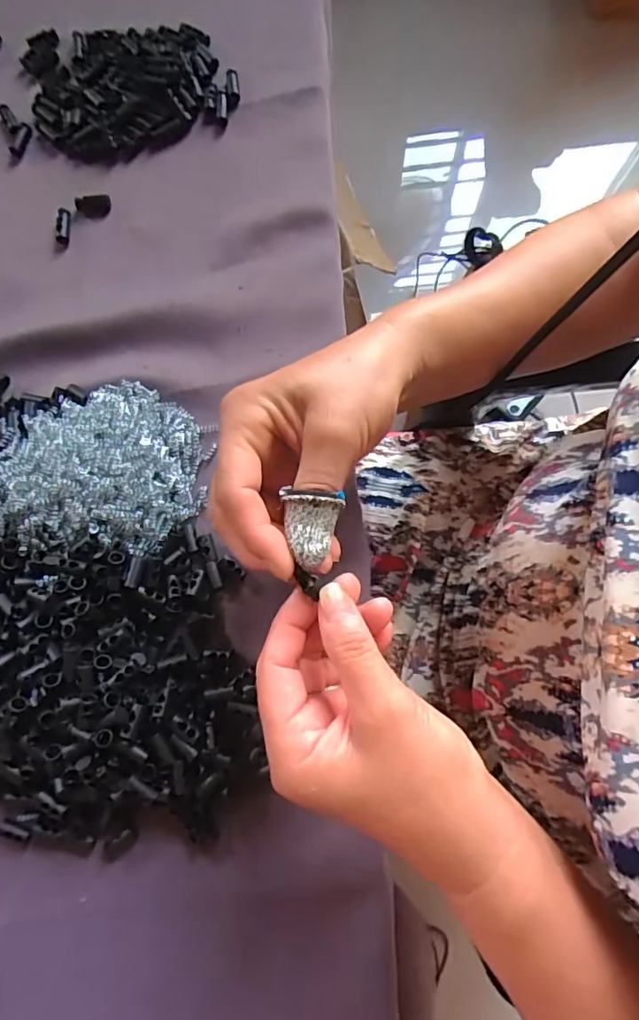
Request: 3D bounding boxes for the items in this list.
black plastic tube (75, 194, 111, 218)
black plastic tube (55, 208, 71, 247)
[{"bbox_3d":[-0.166,-0.223,0.377,0.025,0.005,0.014,-6,81,1],"label":"black plastic tube"},{"bbox_3d":[-0.187,-0.207,0.375,0.009,0.005,0.028,0,80,1],"label":"black plastic tube"}]

